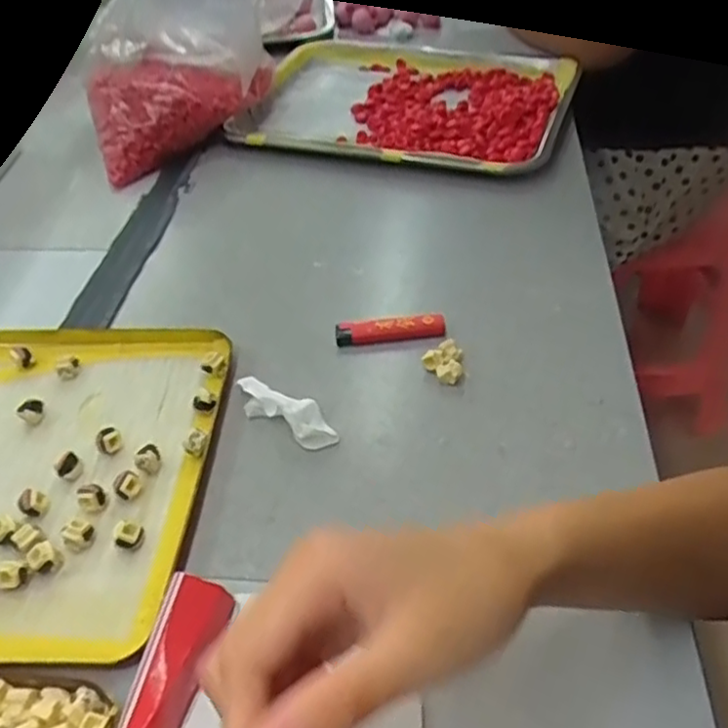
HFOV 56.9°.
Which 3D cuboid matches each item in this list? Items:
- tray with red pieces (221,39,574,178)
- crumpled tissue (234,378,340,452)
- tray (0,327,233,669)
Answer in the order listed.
[{"bbox_3d":[0.051,-0.292,0.737,0.333,0.036,0.280,14,47,17],"label":"tray with red pieces"},{"bbox_3d":[-0.051,0.029,0.441,0.080,0.018,0.029,24,53,27],"label":"crumpled tissue"},{"bbox_3d":[-0.220,0.065,0.423,0.239,0.020,0.238,1,46,7],"label":"tray"}]

